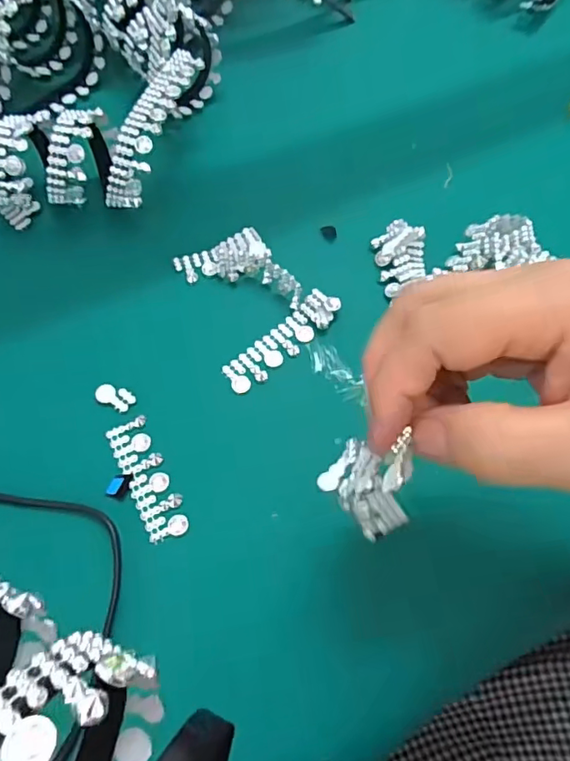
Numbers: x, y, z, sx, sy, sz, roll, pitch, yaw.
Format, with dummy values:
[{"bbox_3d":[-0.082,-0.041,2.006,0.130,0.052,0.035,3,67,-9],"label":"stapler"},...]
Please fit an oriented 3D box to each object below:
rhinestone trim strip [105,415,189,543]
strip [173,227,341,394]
[{"bbox_3d":[-0.069,0.049,0.275,0.021,0.004,0.064,-26,69,-13],"label":"rhinestone trim strip"},{"bbox_3d":[-0.027,-0.049,0.315,0.075,0.019,0.091,-42,73,-18],"label":"strip"}]

